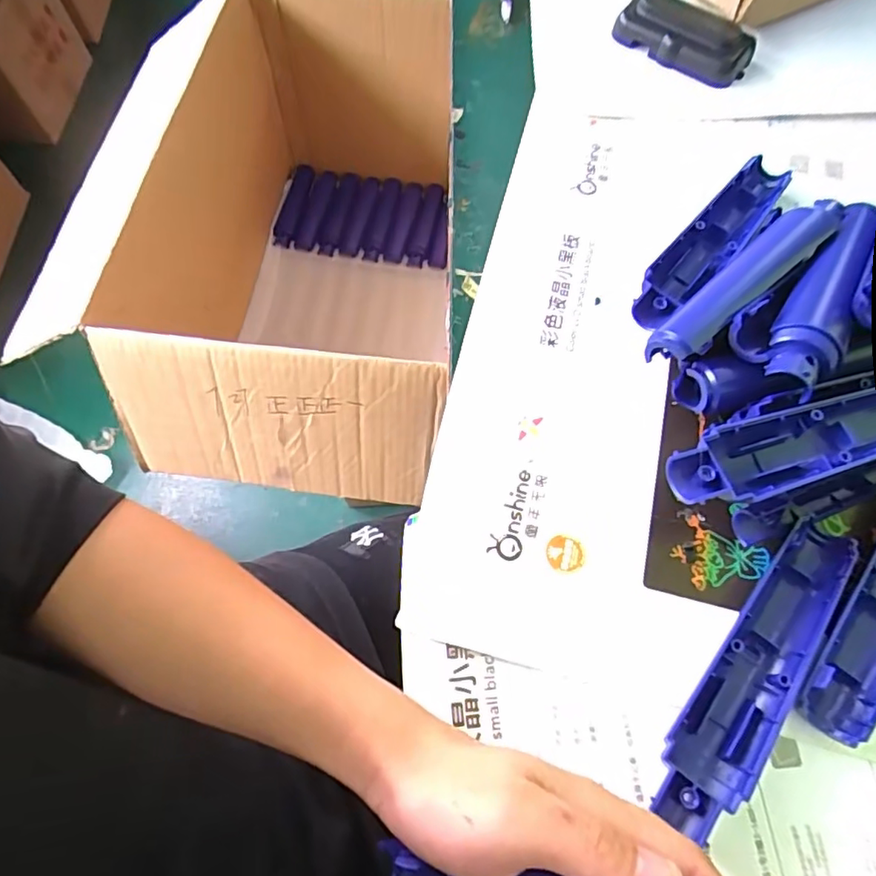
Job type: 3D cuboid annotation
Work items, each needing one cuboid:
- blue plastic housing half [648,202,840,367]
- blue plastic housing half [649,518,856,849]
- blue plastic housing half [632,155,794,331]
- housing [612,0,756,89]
[{"bbox_3d":[0.189,-0.100,0.338,0.173,0.015,0.029,-40,73,-14],"label":"blue plastic housing half"},{"bbox_3d":[0.157,0.113,0.283,0.038,0.018,0.167,37,71,13],"label":"blue plastic housing half"},{"bbox_3d":[0.184,-0.130,0.382,0.037,0.022,0.172,40,71,14],"label":"blue plastic housing half"},{"bbox_3d":[0.199,-0.322,0.459,0.103,0.024,0.050,37,71,13],"label":"housing"}]

